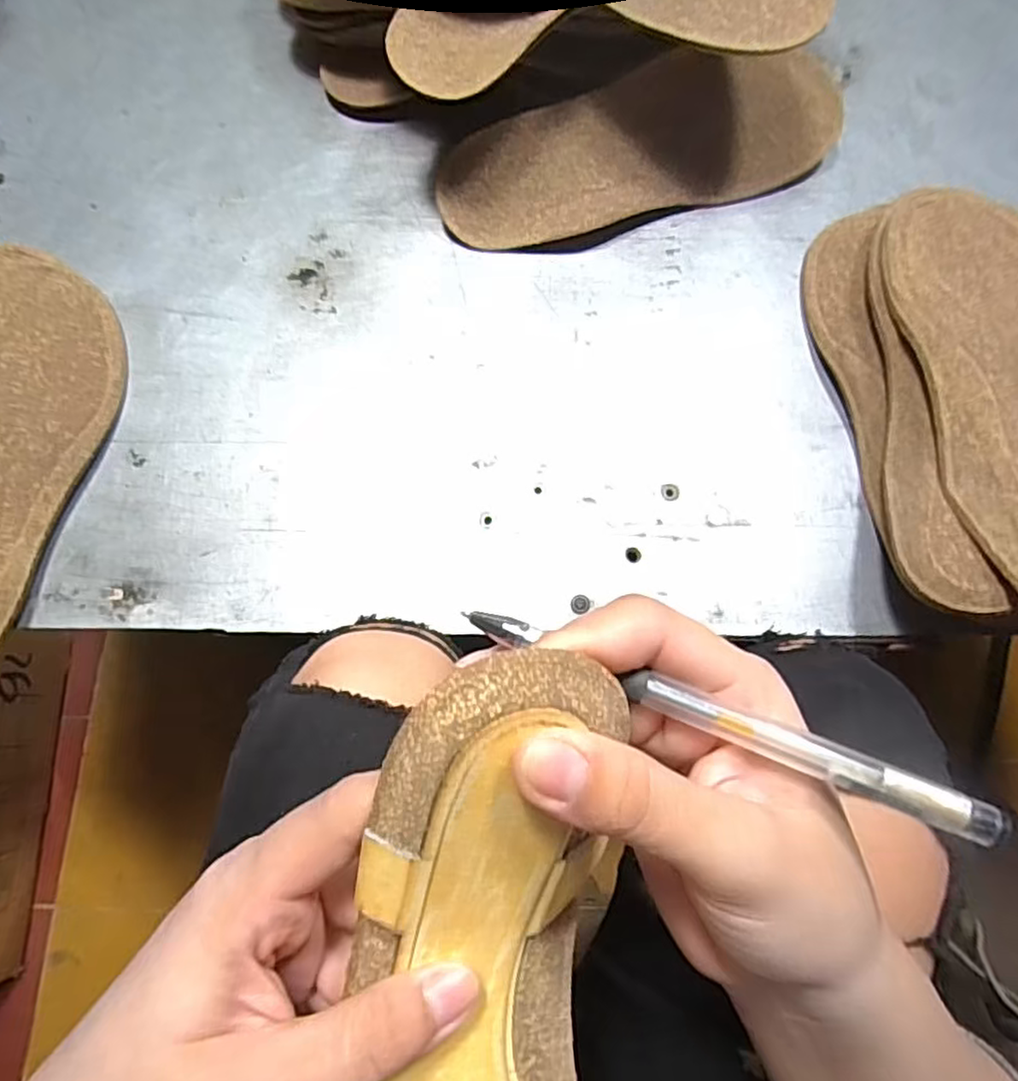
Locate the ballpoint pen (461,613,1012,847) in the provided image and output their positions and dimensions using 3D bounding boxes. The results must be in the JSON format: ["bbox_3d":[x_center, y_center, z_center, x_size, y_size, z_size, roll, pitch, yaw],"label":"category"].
[{"bbox_3d":[0.050,0.043,0.161,0.130,0.009,0.010,19,77,12],"label":"ballpoint pen"}]

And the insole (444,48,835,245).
[{"bbox_3d":[0.082,-0.243,0.405,0.250,0.022,0.085,-19,106,-4],"label":"insole"}]

